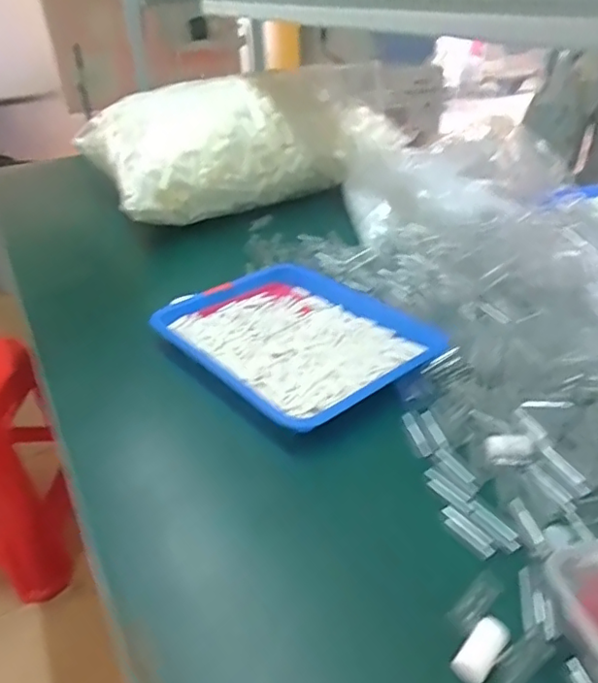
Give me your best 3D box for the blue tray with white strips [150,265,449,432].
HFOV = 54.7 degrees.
[{"bbox_3d":[-0.004,-0.016,0.775,0.277,0.033,0.336,-27,38,-33],"label":"blue tray with white strips"}]

